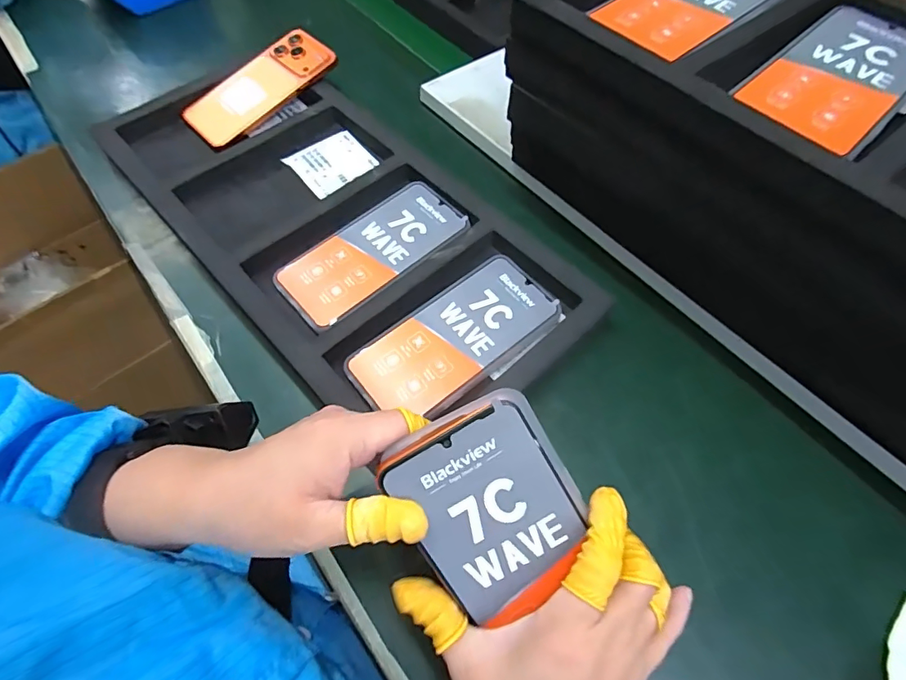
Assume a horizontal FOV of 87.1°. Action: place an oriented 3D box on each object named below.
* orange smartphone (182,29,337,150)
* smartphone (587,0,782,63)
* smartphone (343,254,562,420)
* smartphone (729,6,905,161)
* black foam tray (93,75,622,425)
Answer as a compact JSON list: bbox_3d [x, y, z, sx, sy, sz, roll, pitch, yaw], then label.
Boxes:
[{"bbox_3d":[-0.205,-0.268,0.508,0.079,0.012,0.163,43,81,13],"label":"orange smartphone"},{"bbox_3d":[0.177,-0.247,0.344,0.156,0.004,0.078,-36,68,-20],"label":"smartphone"},{"bbox_3d":[0.003,-0.001,0.370,0.162,0.005,0.078,-35,68,-17],"label":"smartphone"},{"bbox_3d":[0.248,-0.169,0.299,0.153,0.005,0.075,-38,68,-21],"label":"smartphone"},{"bbox_3d":[-0.117,-0.106,0.432,0.475,0.024,0.217,41,70,19],"label":"black foam tray"}]

